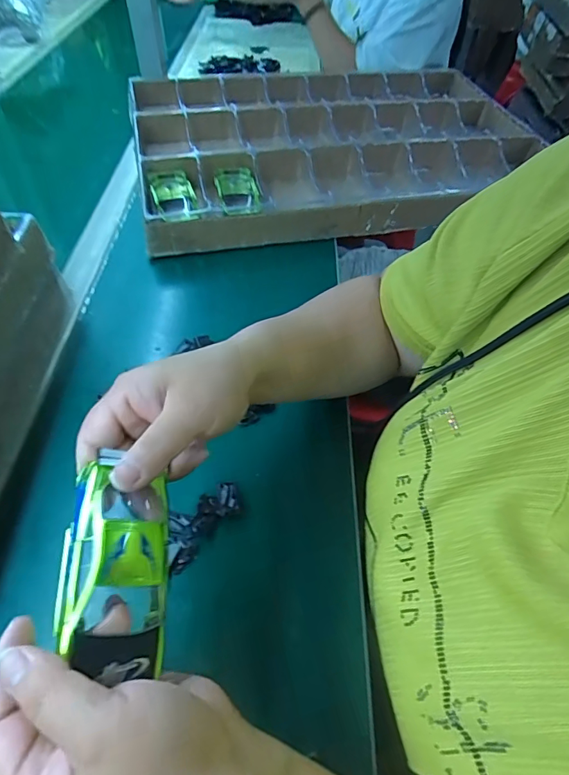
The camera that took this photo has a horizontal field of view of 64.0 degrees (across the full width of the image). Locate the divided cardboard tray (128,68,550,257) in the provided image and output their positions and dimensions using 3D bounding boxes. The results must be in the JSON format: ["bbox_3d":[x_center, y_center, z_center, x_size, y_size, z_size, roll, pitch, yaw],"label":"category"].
[{"bbox_3d":[0.083,-0.405,0.751,0.624,0.073,0.452,-10,53,-10],"label":"divided cardboard tray"}]

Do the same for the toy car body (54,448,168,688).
[{"bbox_3d":[-0.092,0.101,0.250,0.051,0.039,0.119,11,57,-30],"label":"toy car body"}]

